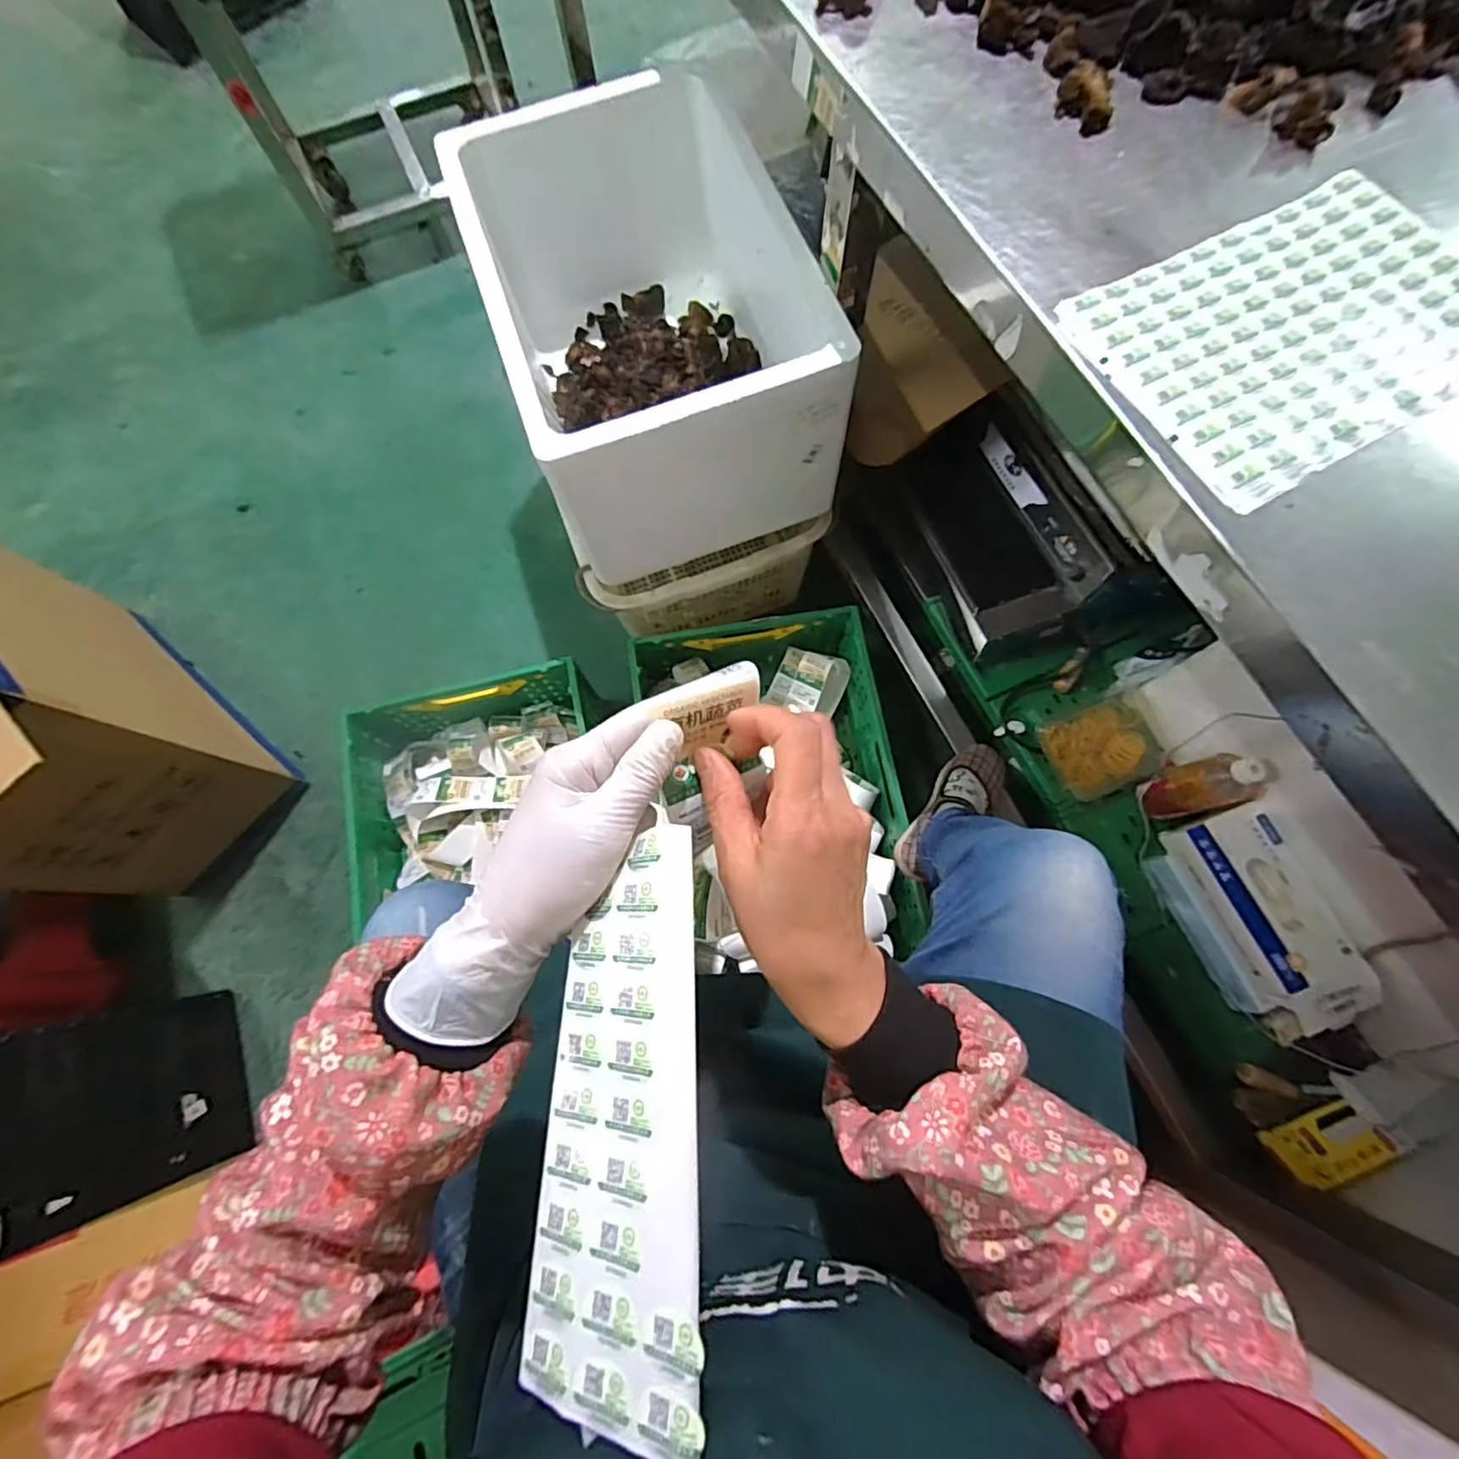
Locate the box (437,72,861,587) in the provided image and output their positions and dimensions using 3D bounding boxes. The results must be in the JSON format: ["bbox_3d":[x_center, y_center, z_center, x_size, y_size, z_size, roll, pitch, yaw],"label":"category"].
[{"bbox_3d":[-0.120,-0.587,0.921,0.393,0.285,0.577,-19,74,-4],"label":"box"}]

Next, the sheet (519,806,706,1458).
[{"bbox_3d":[-0.040,0.132,0.239,0.078,0.009,0.191,-8,70,30],"label":"sheet"}]

